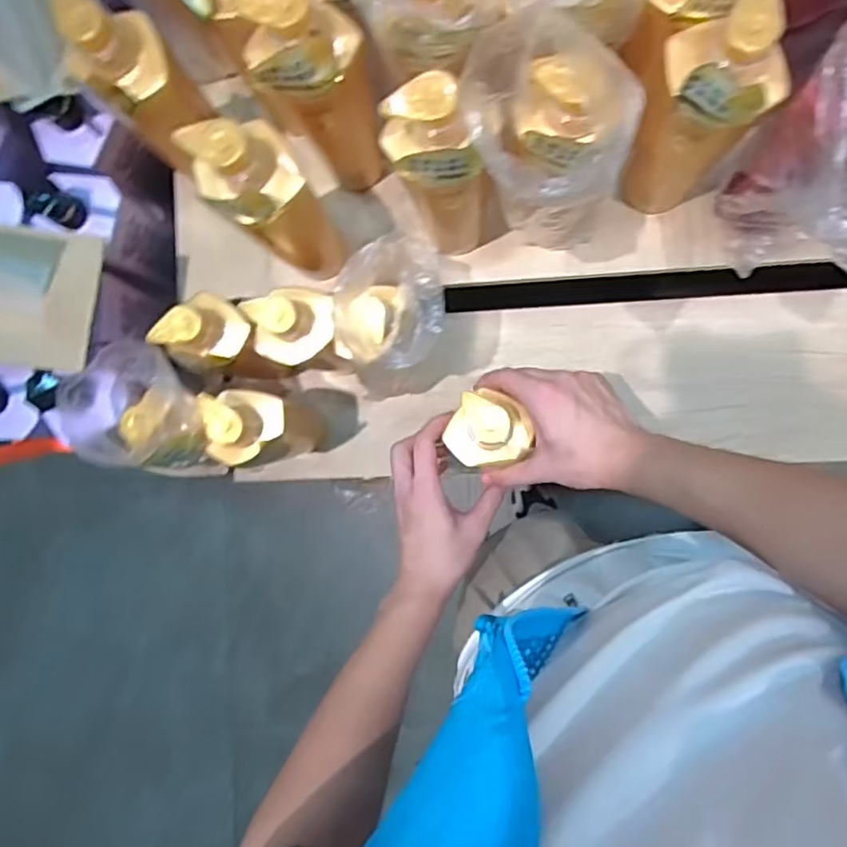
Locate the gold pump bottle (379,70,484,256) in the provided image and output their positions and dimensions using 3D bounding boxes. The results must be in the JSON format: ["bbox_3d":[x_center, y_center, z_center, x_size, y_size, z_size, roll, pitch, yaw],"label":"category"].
[{"bbox_3d":[0.014,-0.194,0.529,0.055,0.251,0.053,-21,86,5],"label":"gold pump bottle"}]

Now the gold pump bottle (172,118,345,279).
[{"bbox_3d":[-0.119,-0.179,0.538,0.064,0.232,0.066,0,88,7],"label":"gold pump bottle"}]

